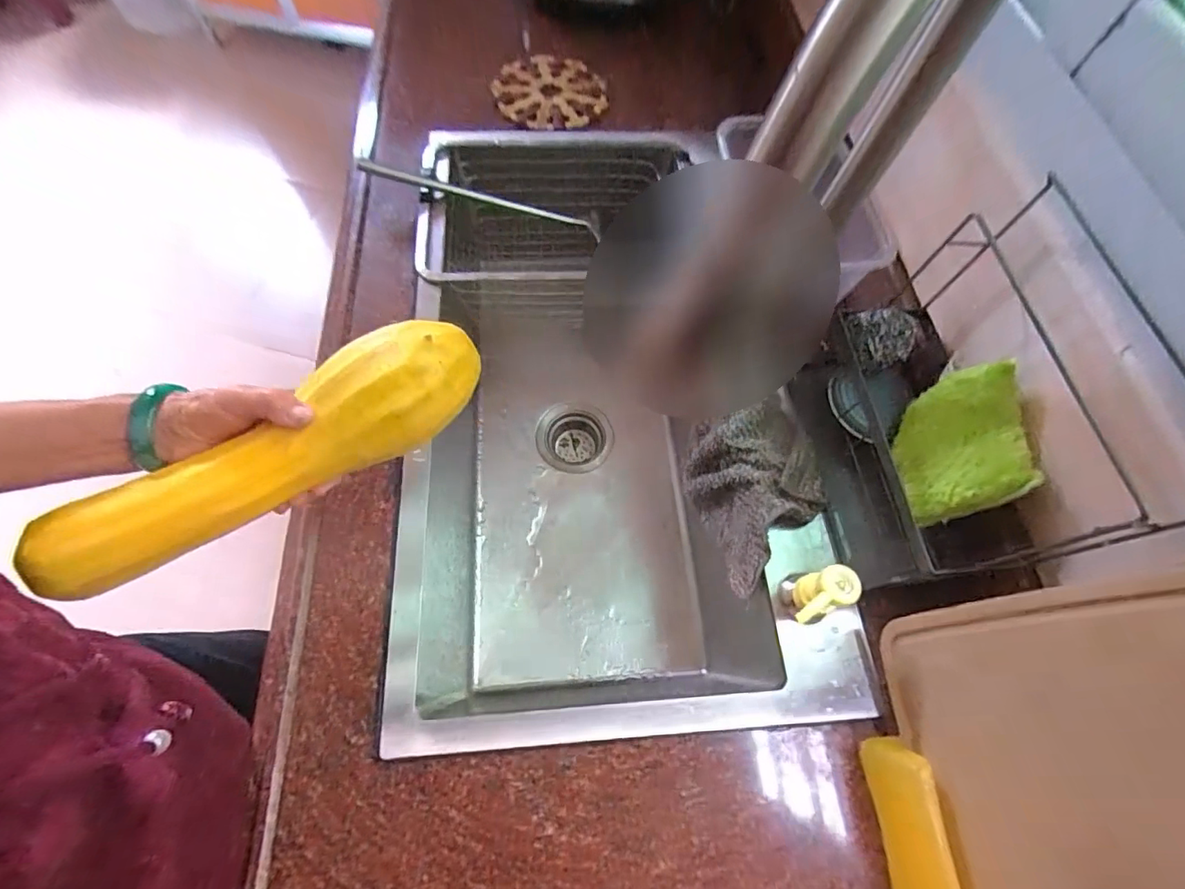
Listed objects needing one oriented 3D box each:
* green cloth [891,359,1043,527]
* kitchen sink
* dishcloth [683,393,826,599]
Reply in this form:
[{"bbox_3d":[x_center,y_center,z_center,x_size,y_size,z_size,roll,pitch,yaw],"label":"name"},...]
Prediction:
[{"bbox_3d":[0.290,0.000,0.406,0.016,0.100,0.103,11,62,-26],"label":"green cloth"},{"bbox_3d":[0.001,-0.048,0.638,0.392,0.233,0.712,-4,65,-4],"label":"kitchen sink"},{"bbox_3d":[0.161,0.039,0.536,0.096,0.125,0.186,-8,65,-6],"label":"dishcloth"}]

